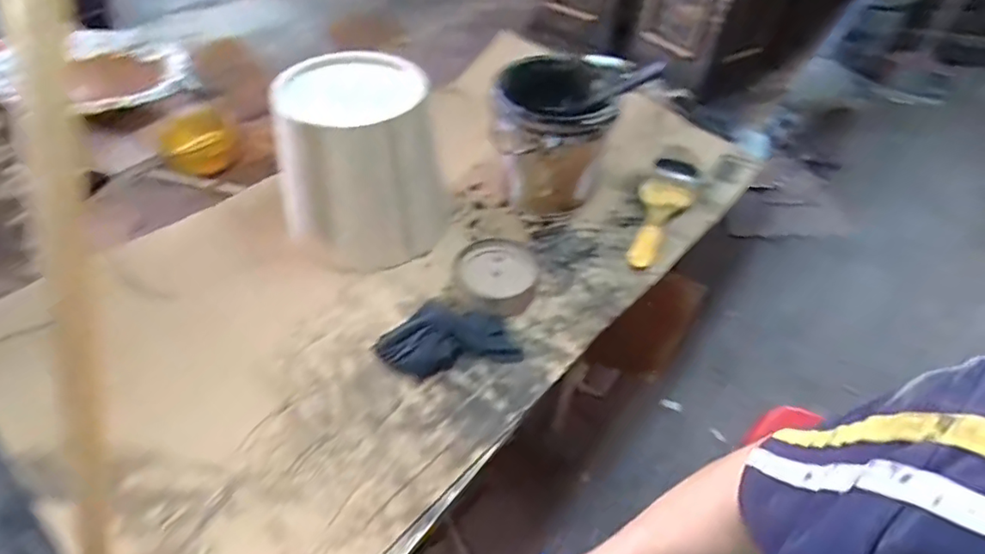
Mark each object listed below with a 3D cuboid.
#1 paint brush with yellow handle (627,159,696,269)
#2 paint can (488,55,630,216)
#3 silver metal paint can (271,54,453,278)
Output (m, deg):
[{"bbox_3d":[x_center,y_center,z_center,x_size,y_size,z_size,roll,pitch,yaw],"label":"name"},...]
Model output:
[{"bbox_3d":[0.247,-0.097,0.853,0.075,0.030,0.248,20,47,16],"label":"paint brush with yellow handle"},{"bbox_3d":[0.088,-0.204,0.842,0.151,0.167,0.156,2,45,-2],"label":"paint can"},{"bbox_3d":[-0.163,-0.155,0.754,0.205,0.189,0.193,-12,47,-15],"label":"silver metal paint can"}]

